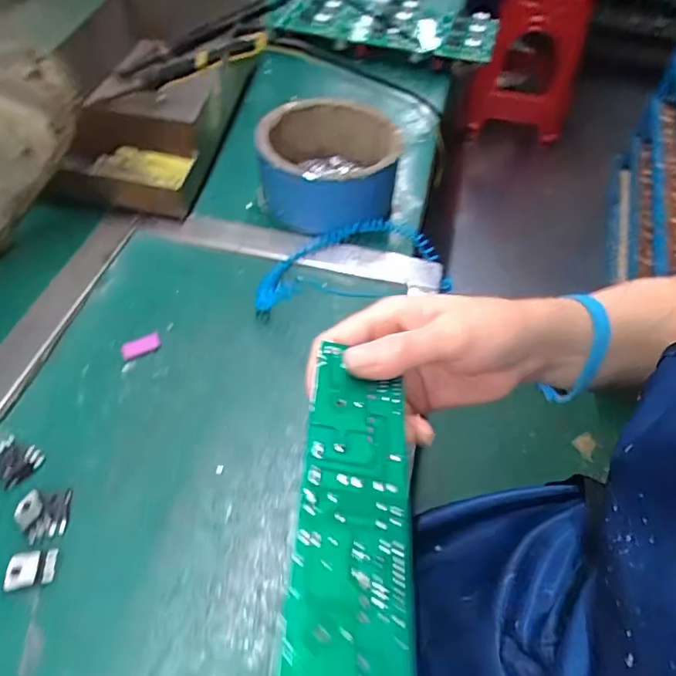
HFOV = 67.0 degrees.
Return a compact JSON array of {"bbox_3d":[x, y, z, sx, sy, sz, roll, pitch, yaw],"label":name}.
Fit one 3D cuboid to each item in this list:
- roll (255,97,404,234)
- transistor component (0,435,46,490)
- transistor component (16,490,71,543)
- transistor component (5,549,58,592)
[{"bbox_3d":[-0.011,-0.155,0.446,0.111,0.071,0.129,-6,53,-8],"label":"roll"},{"bbox_3d":[-0.198,0.074,0.313,0.028,0.009,0.024,39,60,24],"label":"transistor component"},{"bbox_3d":[-0.170,0.101,0.292,0.027,0.009,0.028,-8,53,-9],"label":"transistor component"},{"bbox_3d":[-0.164,0.124,0.274,0.025,0.004,0.018,-7,53,-8],"label":"transistor component"}]

